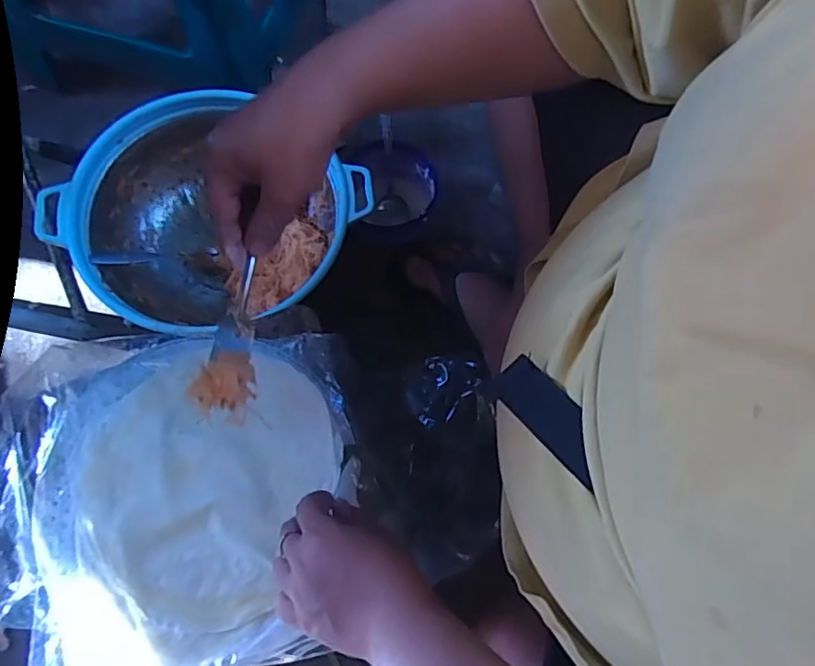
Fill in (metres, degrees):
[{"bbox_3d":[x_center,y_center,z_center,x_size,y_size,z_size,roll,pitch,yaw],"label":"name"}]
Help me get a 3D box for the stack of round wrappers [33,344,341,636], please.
[{"bbox_3d":[-0.171,0.104,0.443,0.206,0.020,0.200,25,74,7],"label":"stack of round wrappers"}]

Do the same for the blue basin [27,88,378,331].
[{"bbox_3d":[-0.204,-0.110,0.596,0.251,0.098,0.240,0,72,-1],"label":"blue basin"}]

